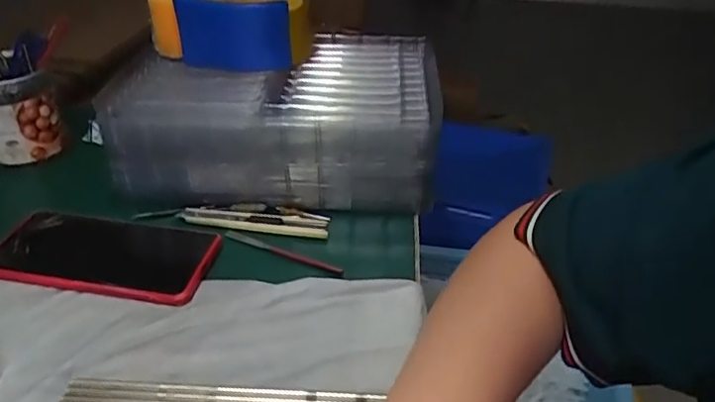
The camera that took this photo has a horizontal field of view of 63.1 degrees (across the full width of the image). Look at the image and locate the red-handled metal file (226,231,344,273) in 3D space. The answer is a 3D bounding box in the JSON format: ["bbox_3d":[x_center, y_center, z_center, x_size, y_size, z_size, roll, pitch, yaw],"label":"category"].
[{"bbox_3d":[-0.061,0.041,0.472,0.110,0.007,0.009,15,37,21],"label":"red-handled metal file"}]

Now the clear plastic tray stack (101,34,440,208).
[{"bbox_3d":[-0.073,-0.081,0.559,0.284,0.102,0.178,1,34,1],"label":"clear plastic tray stack"}]

